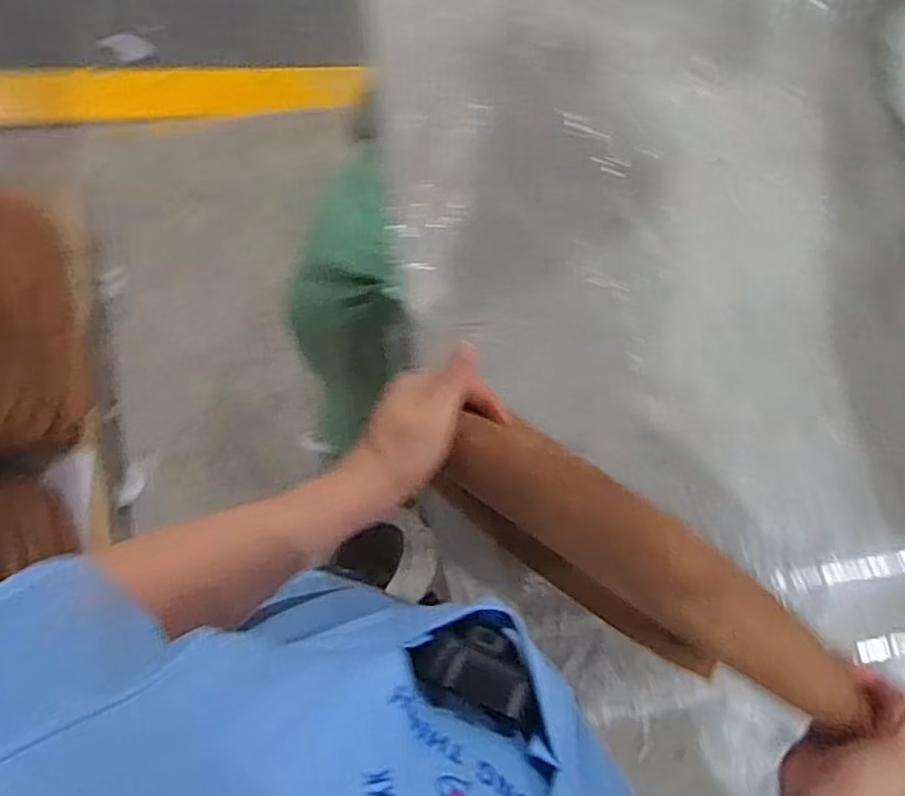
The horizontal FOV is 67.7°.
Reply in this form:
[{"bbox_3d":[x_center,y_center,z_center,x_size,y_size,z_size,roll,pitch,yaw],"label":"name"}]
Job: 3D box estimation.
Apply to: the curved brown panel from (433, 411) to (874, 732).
[{"bbox_3d":[0.152,0.141,0.518,0.363,0.102,0.082,34,83,-2],"label":"curved brown panel"}]

